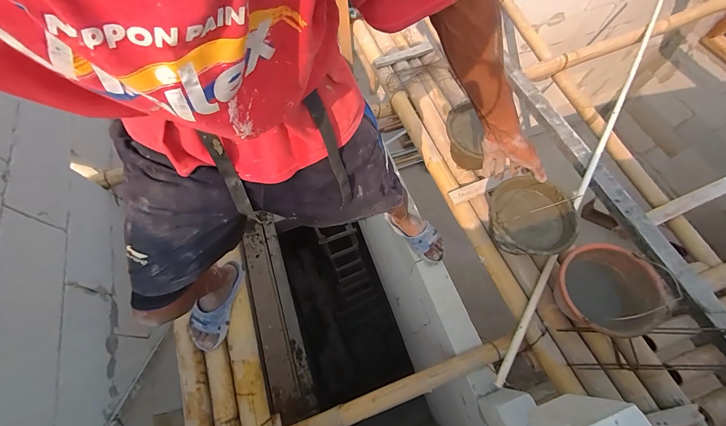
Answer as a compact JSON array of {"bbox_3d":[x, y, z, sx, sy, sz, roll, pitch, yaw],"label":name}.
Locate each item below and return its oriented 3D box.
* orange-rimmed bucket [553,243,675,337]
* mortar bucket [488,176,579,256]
[{"bbox_3d":[0.647,0.217,0.888,0.216,0.201,0.249,-5,65,1],"label":"orange-rimmed bucket"},{"bbox_3d":[0.505,0.029,1.002,0.239,0.172,0.253,-1,65,3],"label":"mortar bucket"}]

